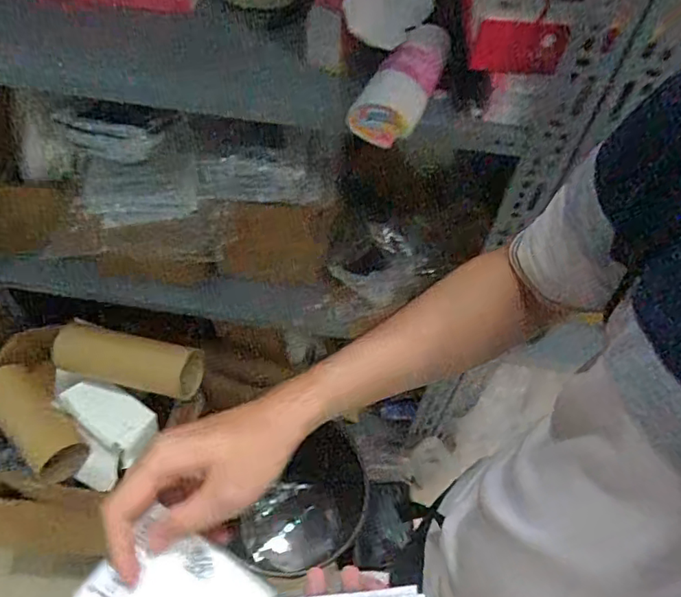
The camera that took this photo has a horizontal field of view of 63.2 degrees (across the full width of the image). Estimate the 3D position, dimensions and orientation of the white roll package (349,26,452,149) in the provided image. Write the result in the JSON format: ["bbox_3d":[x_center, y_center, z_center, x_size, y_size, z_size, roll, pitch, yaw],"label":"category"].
[{"bbox_3d":[0.080,-0.259,0.656,0.068,0.060,0.177,31,80,17],"label":"white roll package"}]

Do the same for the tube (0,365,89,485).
[{"bbox_3d":[-0.543,0.211,0.976,0.093,0.069,0.236,-38,65,-24],"label":"tube"}]

